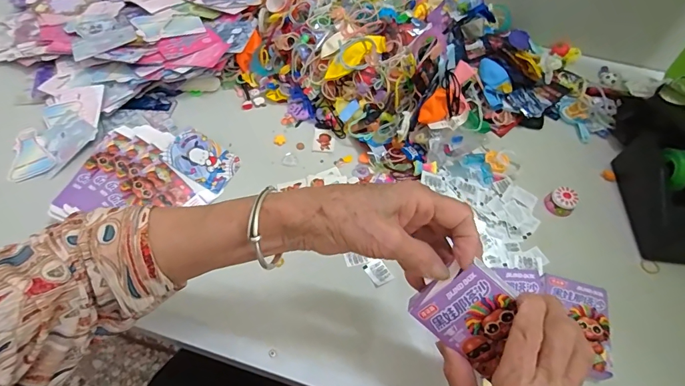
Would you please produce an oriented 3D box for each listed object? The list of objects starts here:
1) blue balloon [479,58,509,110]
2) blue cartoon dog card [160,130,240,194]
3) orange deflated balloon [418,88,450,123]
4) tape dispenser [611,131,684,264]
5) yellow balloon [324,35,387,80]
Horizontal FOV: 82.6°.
[{"bbox_3d":[0.224,-0.164,0.578,0.036,0.018,0.084,1,74,-2],"label":"blue balloon"},{"bbox_3d":[-0.184,-0.044,0.514,0.087,0.004,0.065,35,58,-6],"label":"blue cartoon dog card"},{"bbox_3d":[0.124,-0.112,0.513,0.048,0.025,0.026,-39,67,-22],"label":"orange deflated balloon"},{"bbox_3d":[0.400,0.000,0.479,0.058,0.078,0.154,4,59,0],"label":"tape dispenser"},{"bbox_3d":[0.020,-0.186,0.539,0.097,0.023,0.034,-35,65,-3],"label":"yellow balloon"}]

